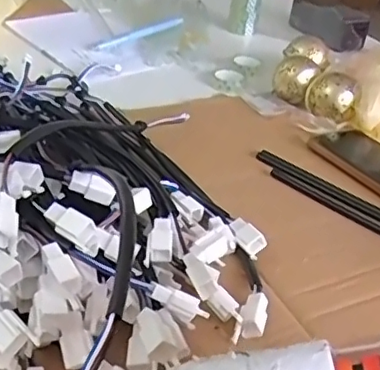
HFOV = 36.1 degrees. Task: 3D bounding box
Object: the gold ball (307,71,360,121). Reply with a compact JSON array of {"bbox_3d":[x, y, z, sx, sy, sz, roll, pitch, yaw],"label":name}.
[{"bbox_3d":[0.156,-0.097,0.637,0.055,0.045,0.043,15,33,14],"label":"gold ball"}]

